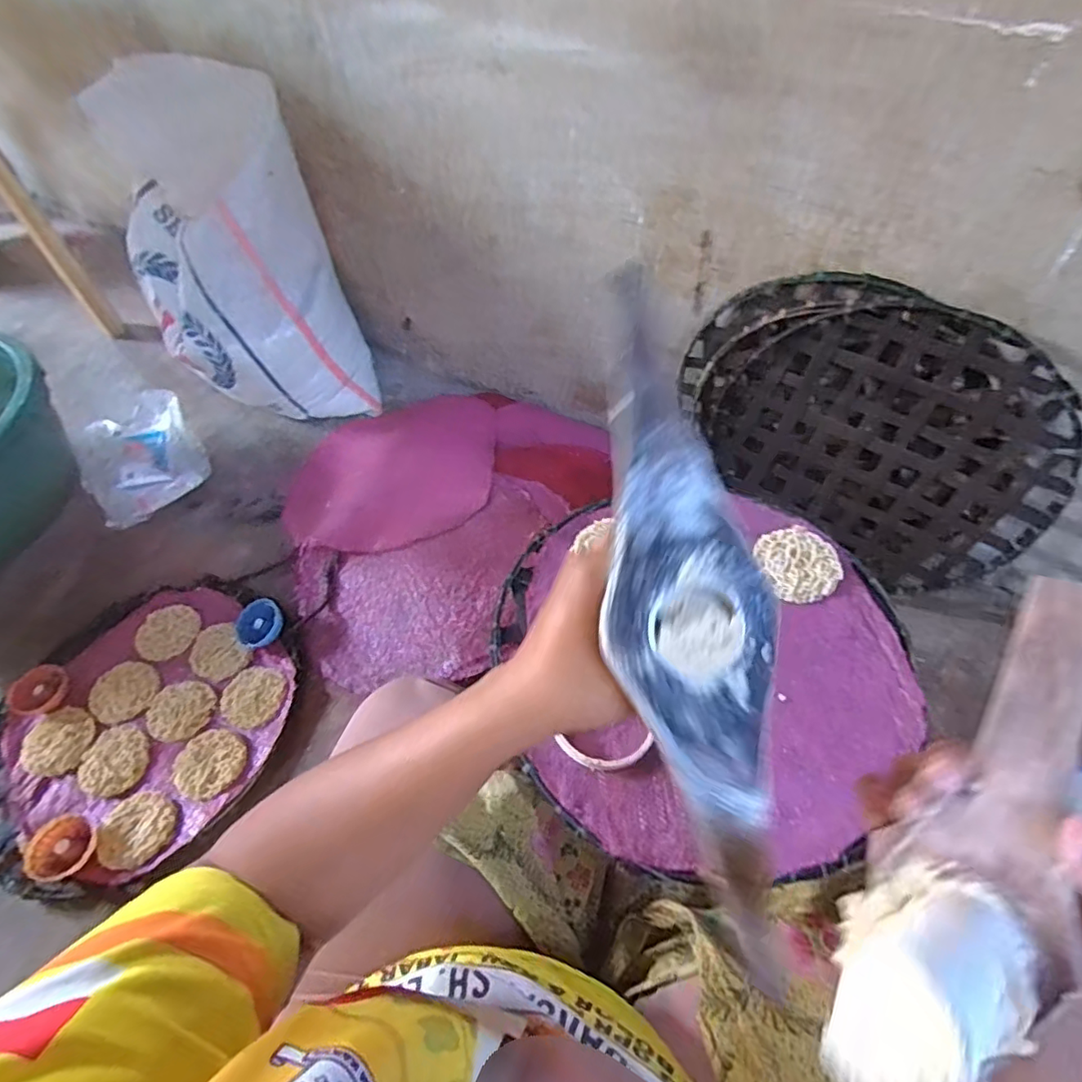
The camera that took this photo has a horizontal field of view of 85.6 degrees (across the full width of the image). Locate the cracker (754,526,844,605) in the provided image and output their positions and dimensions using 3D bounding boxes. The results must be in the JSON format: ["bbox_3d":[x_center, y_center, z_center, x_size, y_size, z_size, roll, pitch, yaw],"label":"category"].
[{"bbox_3d":[0.244,0.021,0.557,0.070,0.014,0.079,-13,54,-7],"label":"cracker"}]

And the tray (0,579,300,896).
[{"bbox_3d":[-0.472,0.214,0.706,0.325,0.043,0.361,23,57,18],"label":"tray"}]

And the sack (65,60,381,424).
[{"bbox_3d":[-0.459,-0.419,0.899,0.286,0.476,0.217,-16,54,-9],"label":"sack"}]

